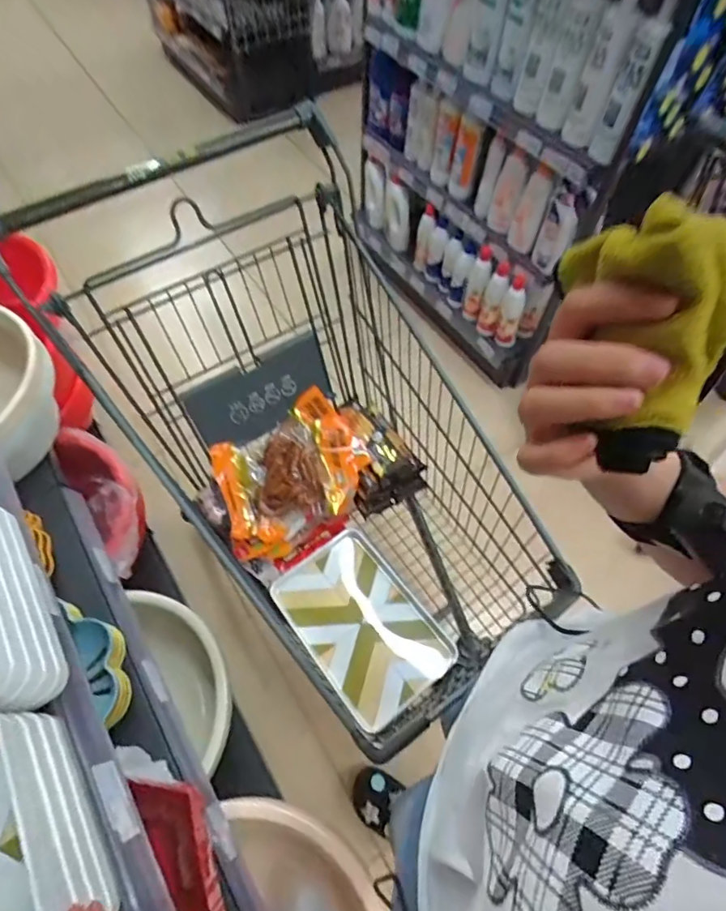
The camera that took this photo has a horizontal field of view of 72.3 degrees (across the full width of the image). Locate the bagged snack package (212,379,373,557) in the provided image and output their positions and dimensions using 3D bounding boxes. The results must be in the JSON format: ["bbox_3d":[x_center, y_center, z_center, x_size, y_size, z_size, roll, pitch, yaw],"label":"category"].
[{"bbox_3d":[-0.133,0.036,0.942,0.301,0.105,0.205,-33,66,-18],"label":"bagged snack package"}]

